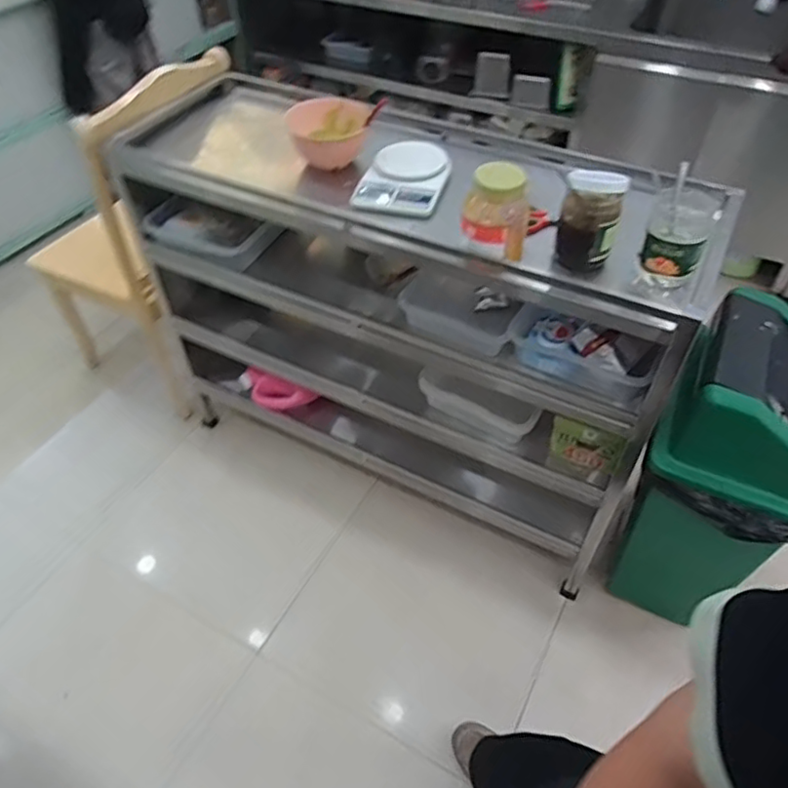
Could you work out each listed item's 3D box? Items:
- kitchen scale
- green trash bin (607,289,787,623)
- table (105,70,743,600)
[{"bbox_3d":[0.024,-0.417,1.186,0.161,0.030,0.213,15,50,14],"label":"kitchen scale"},{"bbox_3d":[0.691,0.193,1.343,0.284,0.747,0.400,24,53,21],"label":"green trash bin"},{"bbox_3d":[0.015,-0.199,1.473,1.162,0.925,0.418,22,52,19],"label":"table"}]

